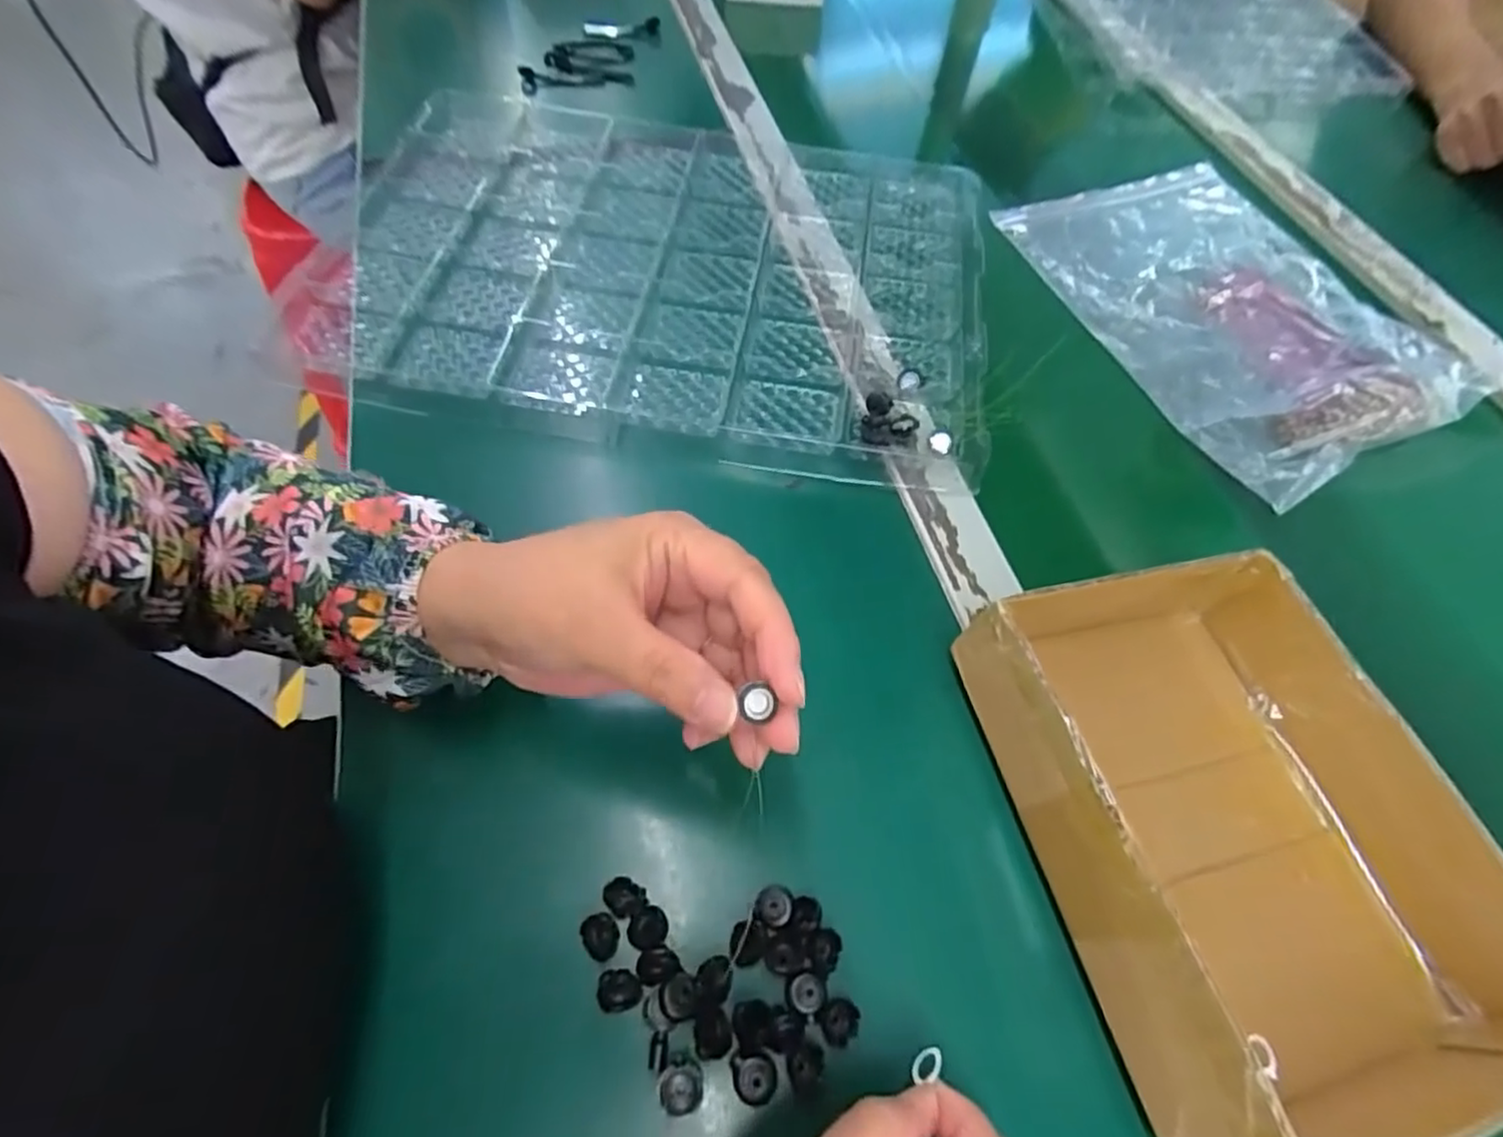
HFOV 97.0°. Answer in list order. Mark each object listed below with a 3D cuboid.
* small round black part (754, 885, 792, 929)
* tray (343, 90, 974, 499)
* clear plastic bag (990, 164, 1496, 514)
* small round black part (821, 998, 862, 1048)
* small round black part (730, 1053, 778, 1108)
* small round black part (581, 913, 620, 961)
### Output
[{"bbox_3d":[0.009,0.136,0.269,0.015,0.004,0.015,1,59,-2],"label":"small round black part"},{"bbox_3d":[-0.056,-0.215,0.466,0.423,0.026,0.317,10,59,3],"label":"tray"},{"bbox_3d":[0.348,-0.201,0.483,0.216,0.026,0.315,-15,61,-12],"label":"clear plastic bag"},{"bbox_3d":[0.034,0.172,0.252,0.015,0.005,0.013,-38,68,-22],"label":"small round black part"},{"bbox_3d":[0.001,0.186,0.241,0.016,0.008,0.016,1,59,-2],"label":"small round black part"},{"bbox_3d":[-0.060,0.144,0.260,0.016,0.013,0.016,1,59,-2],"label":"small round black part"}]

